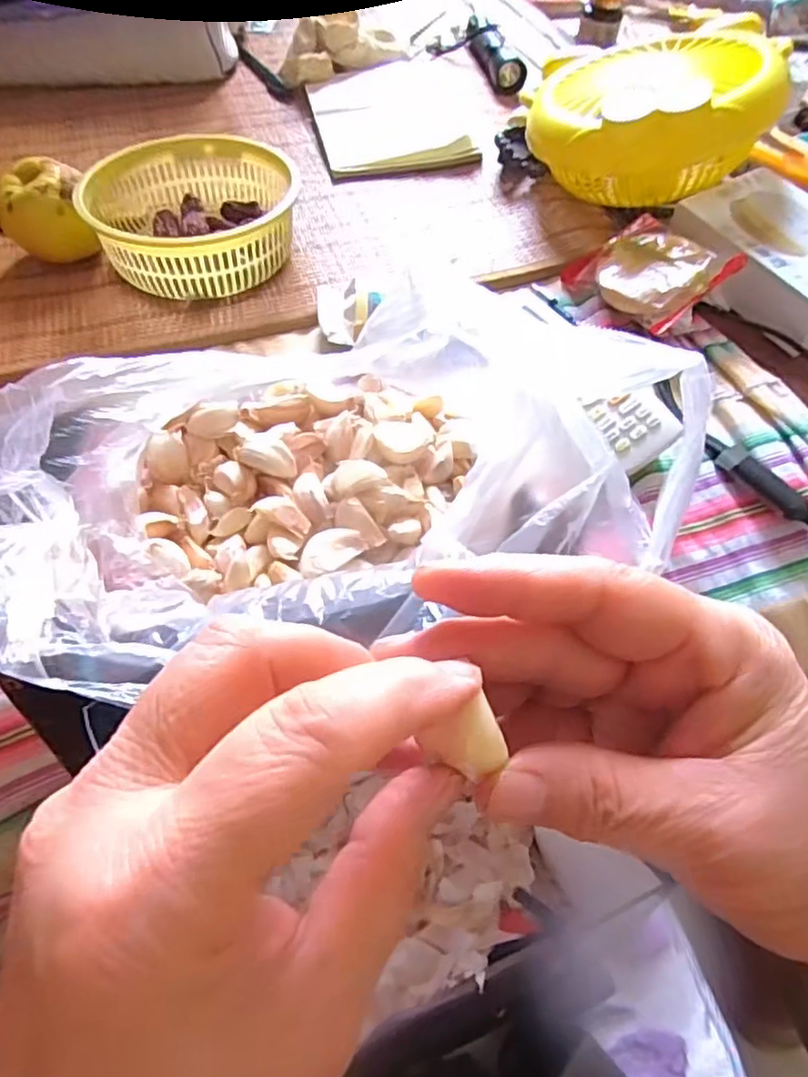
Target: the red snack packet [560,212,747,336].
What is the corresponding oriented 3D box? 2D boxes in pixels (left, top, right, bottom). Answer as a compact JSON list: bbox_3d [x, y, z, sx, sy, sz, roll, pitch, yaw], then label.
[{"bbox_3d":[0.175,-0.190,0.469,0.081,0.022,0.095,-38,46,-2],"label":"red snack packet"}]

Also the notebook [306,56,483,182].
[{"bbox_3d":[-0.017,-0.418,0.643,0.142,0.014,0.216,-9,55,-8],"label":"notebook"}]

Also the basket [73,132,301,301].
[{"bbox_3d":[-0.159,-0.244,0.494,0.140,0.058,0.129,1,55,-1],"label":"basket"}]

